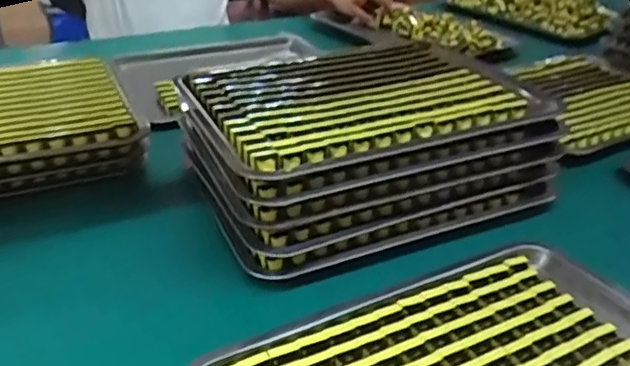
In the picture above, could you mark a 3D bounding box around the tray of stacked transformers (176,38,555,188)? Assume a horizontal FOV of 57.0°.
[{"bbox_3d":[0.063,-0.108,0.702,0.416,0.050,0.283,-10,31,-25],"label":"tray of stacked transformers"}]

